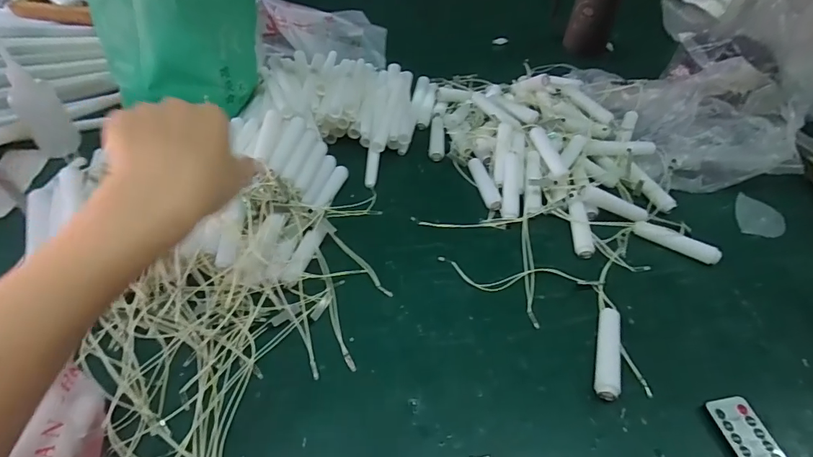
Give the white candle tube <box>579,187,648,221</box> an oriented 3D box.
[{"bbox_3d":[0.246,-0.028,0.521,0.086,0.016,0.019,21,46,-5],"label":"white candle tube"}]

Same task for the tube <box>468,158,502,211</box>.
[{"bbox_3d":[0.098,-0.058,0.555,0.018,0.017,0.095,-5,46,-8],"label":"tube"}]

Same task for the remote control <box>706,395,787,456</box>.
[{"bbox_3d":[0.283,0.178,0.349,0.043,0.005,0.084,-5,46,-7],"label":"remote control"}]

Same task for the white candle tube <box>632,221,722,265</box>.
[{"bbox_3d":[0.307,0.016,0.498,0.089,0.020,0.013,28,50,22],"label":"white candle tube"}]

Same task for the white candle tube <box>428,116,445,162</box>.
[{"bbox_3d":[0.043,-0.128,0.624,0.022,0.016,0.098,4,45,1],"label":"white candle tube"}]

